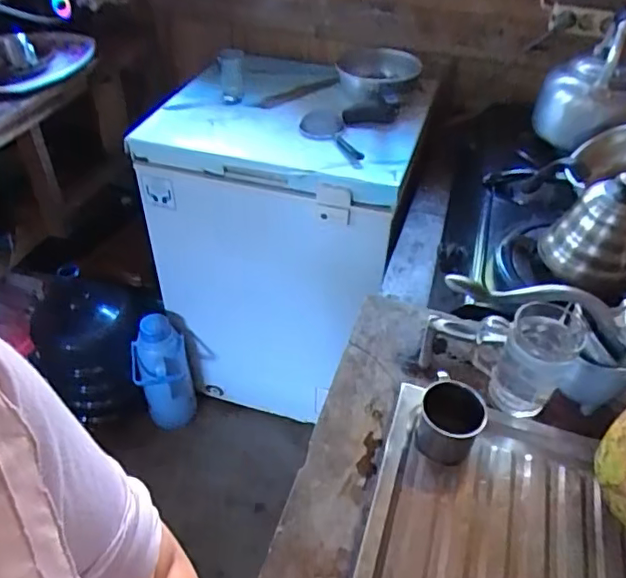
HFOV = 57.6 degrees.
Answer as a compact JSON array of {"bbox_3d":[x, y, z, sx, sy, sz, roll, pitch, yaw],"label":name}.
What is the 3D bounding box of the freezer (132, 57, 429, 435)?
[{"bbox_3d":[-0.064,-0.140,1.547,0.599,0.805,0.503,13,44,12],"label":"freezer"}]

